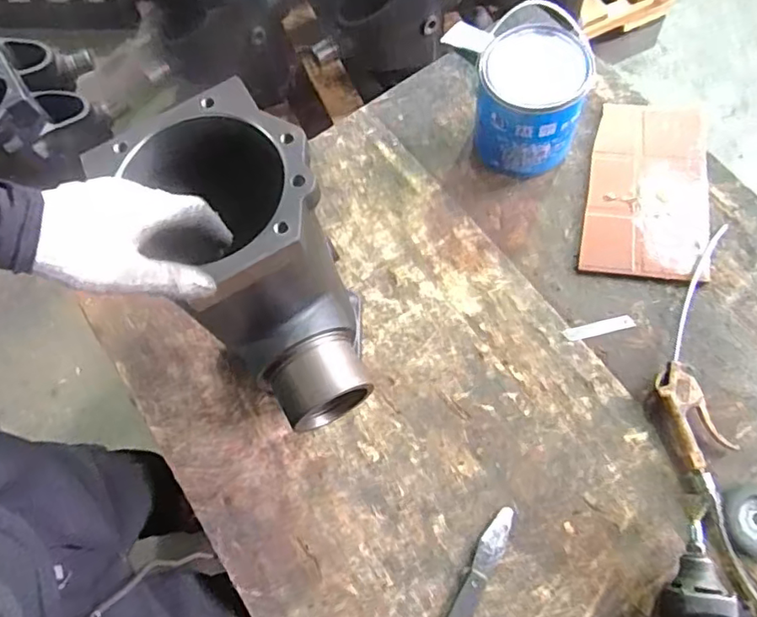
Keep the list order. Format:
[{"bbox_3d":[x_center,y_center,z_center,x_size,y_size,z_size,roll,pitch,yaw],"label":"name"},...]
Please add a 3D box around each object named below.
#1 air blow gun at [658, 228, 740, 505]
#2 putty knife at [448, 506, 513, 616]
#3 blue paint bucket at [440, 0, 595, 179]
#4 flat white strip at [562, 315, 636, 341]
[{"bbox_3d":[0.431,0.064,0.796,0.095,0.028,0.376,7,71,7],"label":"air blow gun"},{"bbox_3d":[0.126,0.338,0.732,0.031,0.012,0.181,26,74,13],"label":"putty knife"},{"bbox_3d":[0.218,-0.307,0.873,0.152,0.174,0.159,3,70,6],"label":"blue paint bucket"},{"bbox_3d":[0.316,0.028,0.834,0.100,0.004,0.020,-13,70,0],"label":"flat white strip"}]

